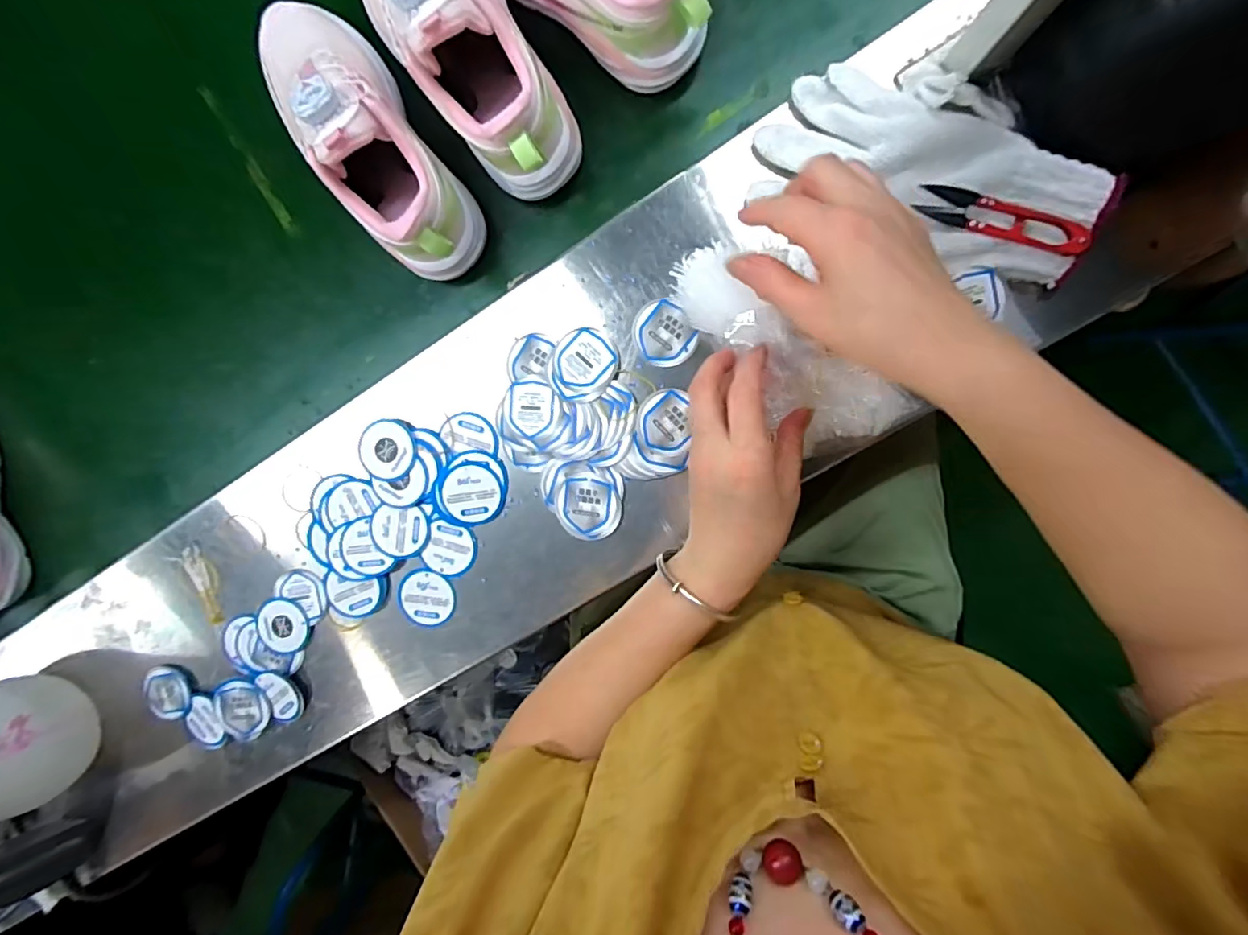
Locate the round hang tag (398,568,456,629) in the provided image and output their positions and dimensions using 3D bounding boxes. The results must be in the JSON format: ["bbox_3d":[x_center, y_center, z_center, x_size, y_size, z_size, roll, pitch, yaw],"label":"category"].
[{"bbox_3d":[-0.161,0.107,0.448,0.047,0.004,0.048,1,96,7],"label":"round hang tag"}]

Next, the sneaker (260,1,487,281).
[{"bbox_3d":[-0.185,-0.239,0.387,0.074,0.112,0.216,-39,90,9],"label":"sneaker"}]

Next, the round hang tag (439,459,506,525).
[{"bbox_3d":[-0.120,0.020,0.429,0.049,0.005,0.050,0,96,-2],"label":"round hang tag"}]

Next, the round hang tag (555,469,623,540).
[{"bbox_3d":[-0.027,0.030,0.421,0.049,0.004,0.051,1,96,6],"label":"round hang tag"}]

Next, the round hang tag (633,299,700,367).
[{"bbox_3d":[0.029,-0.098,0.406,0.042,0.004,0.048,-38,90,9],"label":"round hang tag"}]

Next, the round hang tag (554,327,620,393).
[{"bbox_3d":[-0.028,-0.080,0.408,0.046,0.009,0.047,1,96,7],"label":"round hang tag"}]

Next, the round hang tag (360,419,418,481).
[{"bbox_3d":[-0.186,-0.014,0.432,0.046,0.004,0.044,1,94,8],"label":"round hang tag"}]

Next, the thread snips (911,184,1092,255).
[{"bbox_3d":[0.244,-0.162,0.355,0.101,0.016,0.023,19,98,5],"label":"thread snips"}]

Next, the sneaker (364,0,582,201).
[{"bbox_3d":[-0.111,-0.289,0.360,0.088,0.112,0.221,-30,92,9],"label":"sneaker"}]

